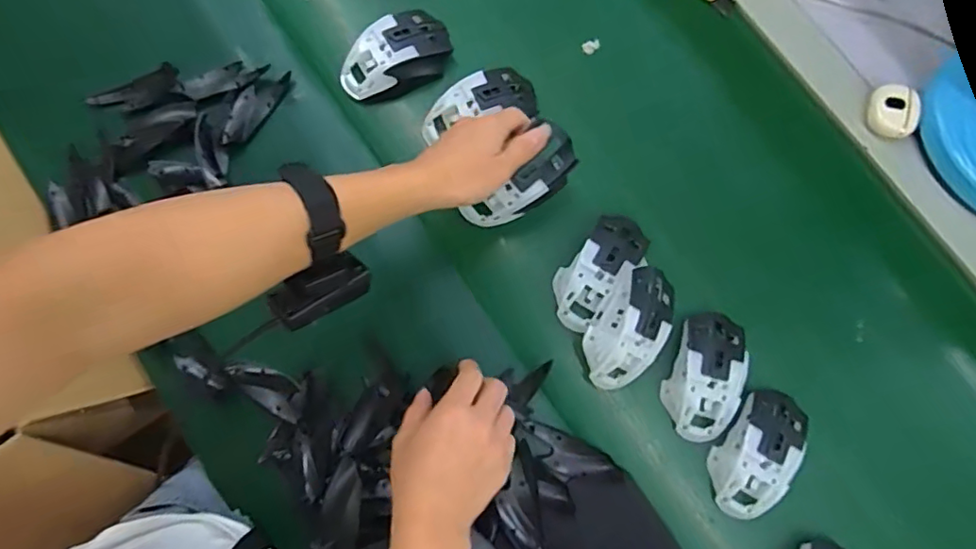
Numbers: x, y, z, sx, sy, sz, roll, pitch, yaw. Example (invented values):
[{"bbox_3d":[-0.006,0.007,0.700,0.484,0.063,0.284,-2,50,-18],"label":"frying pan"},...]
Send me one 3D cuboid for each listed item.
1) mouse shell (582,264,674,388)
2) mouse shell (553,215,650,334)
[{"bbox_3d":[0.129,0.048,0.510,0.065,0.040,0.119,30,82,5],"label":"mouse shell"},{"bbox_3d":[0.108,-0.001,0.531,0.064,0.032,0.114,40,83,7],"label":"mouse shell"}]

